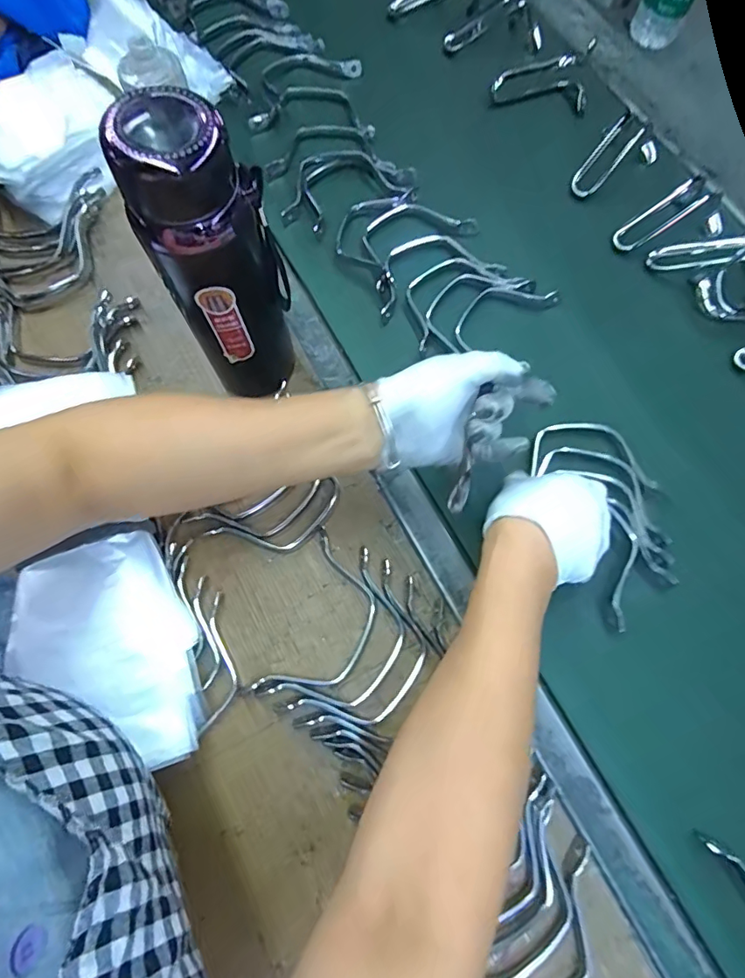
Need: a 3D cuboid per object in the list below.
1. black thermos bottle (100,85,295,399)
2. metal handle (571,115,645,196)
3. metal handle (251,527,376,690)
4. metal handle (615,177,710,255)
[{"bbox_3d":[-0.108,-0.152,0.376,0.081,0.236,0.067,-17,72,-8],"label":"black thermos bottle"},{"bbox_3d":[0.270,-0.382,0.577,0.032,0.011,0.102,40,92,11],"label":"metal handle"},{"bbox_3d":[-0.036,0.106,0.410,0.070,0.017,0.137,20,71,5],"label":"metal handle"},{"bbox_3d":[0.322,-0.303,0.549,0.120,0.023,0.034,-31,74,5],"label":"metal handle"}]

